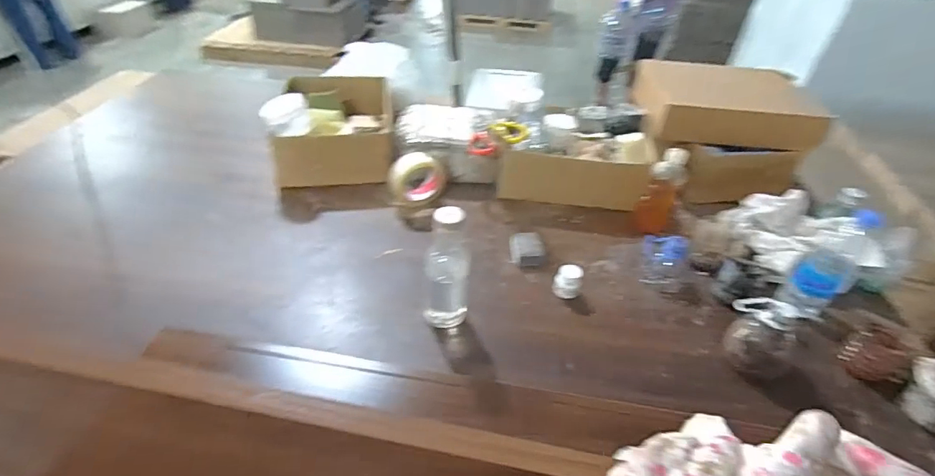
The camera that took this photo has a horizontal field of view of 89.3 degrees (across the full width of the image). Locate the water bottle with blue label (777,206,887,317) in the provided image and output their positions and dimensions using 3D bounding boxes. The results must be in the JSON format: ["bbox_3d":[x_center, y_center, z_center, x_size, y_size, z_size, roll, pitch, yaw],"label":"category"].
[{"bbox_3d":[0.617,0.040,0.810,0.063,0.192,0.077,-29,49,-34],"label":"water bottle with blue label"}]

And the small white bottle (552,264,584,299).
[{"bbox_3d":[0.176,0.078,0.827,0.051,0.060,0.037,11,40,9],"label":"small white bottle"}]

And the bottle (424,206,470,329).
[{"bbox_3d":[-0.030,0.047,0.721,0.071,0.202,0.058,3,39,-2],"label":"bottle"}]

